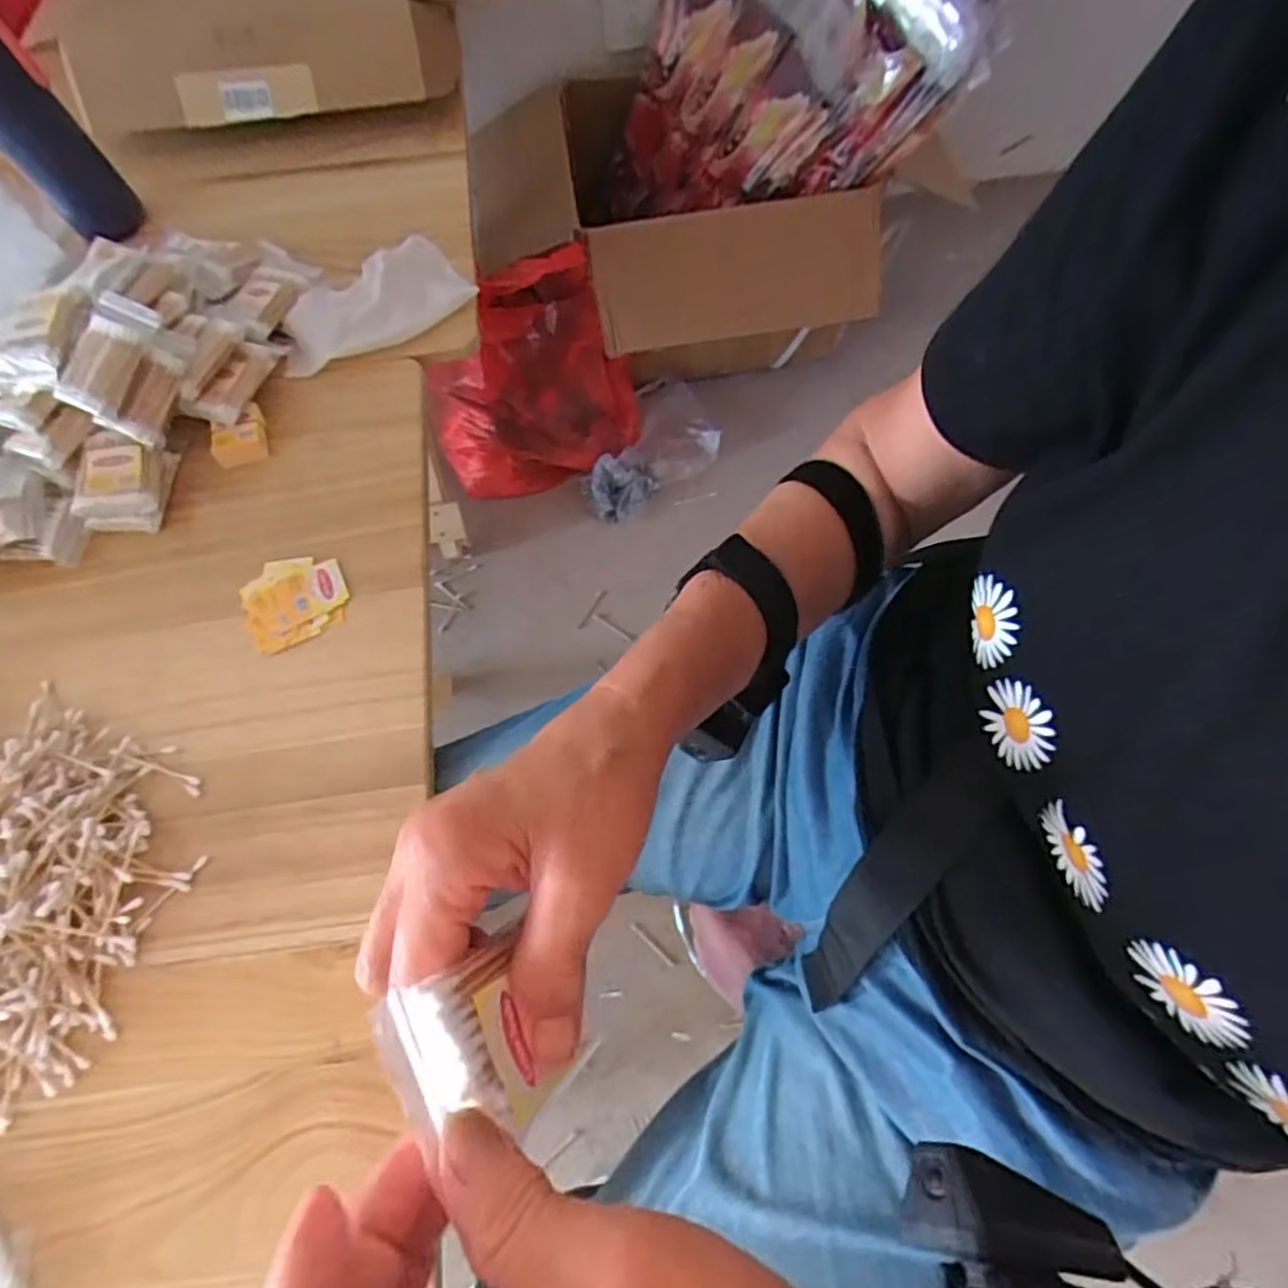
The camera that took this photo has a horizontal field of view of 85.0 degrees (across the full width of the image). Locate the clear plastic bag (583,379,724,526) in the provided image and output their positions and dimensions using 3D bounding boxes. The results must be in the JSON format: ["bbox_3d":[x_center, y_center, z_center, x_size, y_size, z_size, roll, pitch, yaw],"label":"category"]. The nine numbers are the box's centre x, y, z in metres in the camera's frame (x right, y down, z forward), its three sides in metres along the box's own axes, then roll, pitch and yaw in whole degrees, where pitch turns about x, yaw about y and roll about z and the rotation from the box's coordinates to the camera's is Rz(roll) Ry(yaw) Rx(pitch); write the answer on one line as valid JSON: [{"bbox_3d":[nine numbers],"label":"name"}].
[{"bbox_3d":[0.020,-0.315,1.188,0.160,0.063,0.275,31,71,16],"label":"clear plastic bag"}]

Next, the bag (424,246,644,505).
[{"bbox_3d":[-0.177,-0.402,1.090,0.331,0.320,0.156,-11,66,-2],"label":"bag"}]

